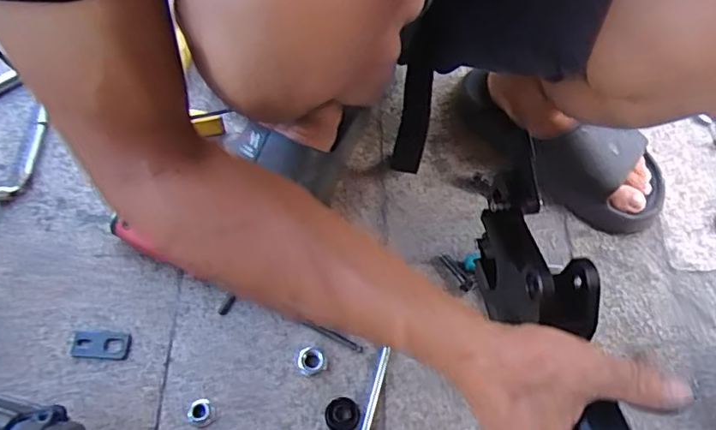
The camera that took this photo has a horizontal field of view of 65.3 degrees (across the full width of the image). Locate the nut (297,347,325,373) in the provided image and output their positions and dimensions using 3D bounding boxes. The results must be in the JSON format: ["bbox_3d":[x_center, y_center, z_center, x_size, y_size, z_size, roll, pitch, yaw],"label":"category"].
[{"bbox_3d":[-0.045,0.136,0.523,0.024,0.012,0.026,1,61,-1],"label":"nut"}]

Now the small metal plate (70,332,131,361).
[{"bbox_3d":[-0.241,0.123,0.522,0.054,0.005,0.026,3,48,-4],"label":"small metal plate"}]

